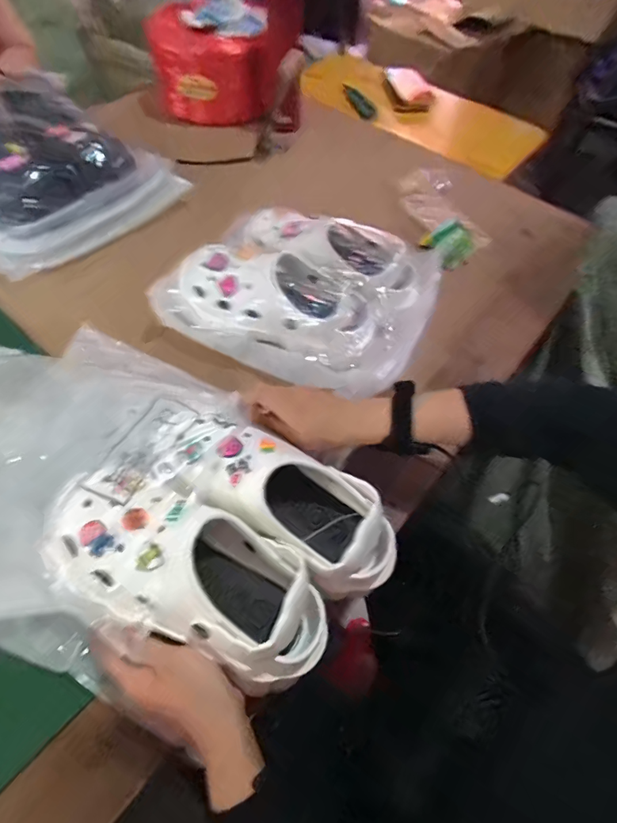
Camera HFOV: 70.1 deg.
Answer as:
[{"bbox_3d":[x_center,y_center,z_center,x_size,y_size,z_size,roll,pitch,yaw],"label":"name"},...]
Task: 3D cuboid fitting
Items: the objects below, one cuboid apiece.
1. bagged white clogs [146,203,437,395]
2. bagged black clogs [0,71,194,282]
[{"bbox_3d":[-0.016,-0.157,0.583,0.329,0.100,0.232,24,59,11],"label":"bagged white clogs"},{"bbox_3d":[-0.444,-0.390,0.688,0.372,0.117,0.320,31,61,15],"label":"bagged black clogs"}]

